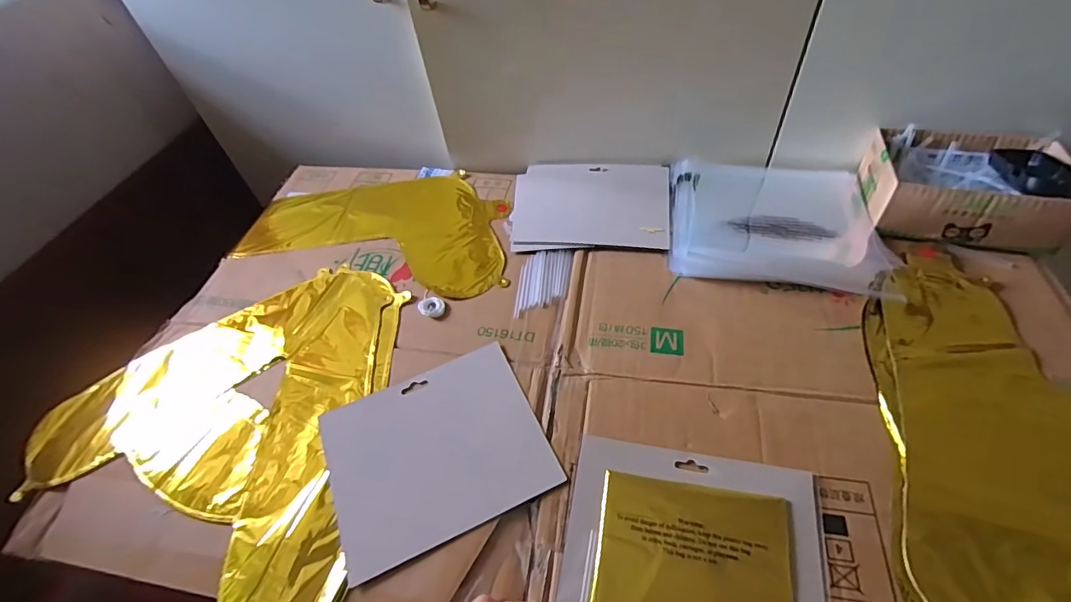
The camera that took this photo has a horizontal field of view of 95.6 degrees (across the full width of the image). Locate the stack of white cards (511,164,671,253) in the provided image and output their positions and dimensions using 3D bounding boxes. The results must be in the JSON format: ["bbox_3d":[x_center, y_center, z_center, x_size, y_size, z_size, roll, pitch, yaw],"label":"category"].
[{"bbox_3d":[0.073,-0.128,0.643,0.203,0.013,0.159,0,51,6],"label":"stack of white cards"}]

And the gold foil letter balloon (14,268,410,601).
[{"bbox_3d":[-0.308,0.106,0.500,0.385,0.011,0.370,11,53,15],"label":"gold foil letter balloon"}]

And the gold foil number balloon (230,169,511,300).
[{"bbox_3d":[-0.205,-0.111,0.676,0.383,0.013,0.207,11,53,15],"label":"gold foil number balloon"}]

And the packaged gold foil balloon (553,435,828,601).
[{"bbox_3d":[0.123,0.202,0.387,0.195,0.013,0.163,7,52,12],"label":"packaged gold foil balloon"}]

